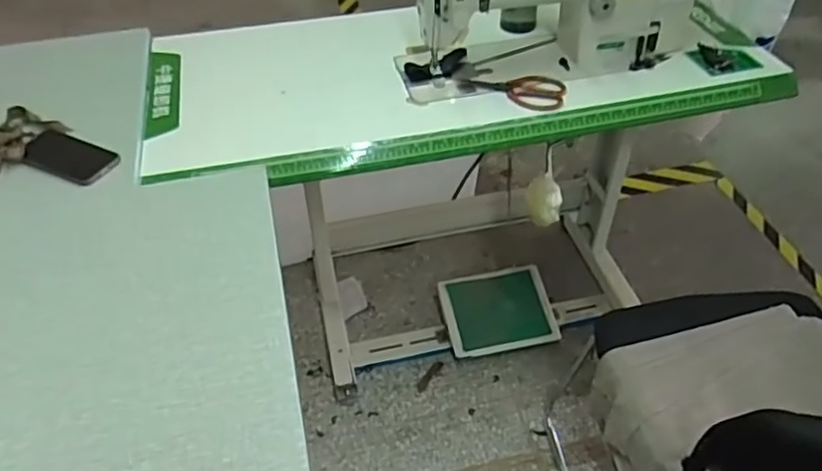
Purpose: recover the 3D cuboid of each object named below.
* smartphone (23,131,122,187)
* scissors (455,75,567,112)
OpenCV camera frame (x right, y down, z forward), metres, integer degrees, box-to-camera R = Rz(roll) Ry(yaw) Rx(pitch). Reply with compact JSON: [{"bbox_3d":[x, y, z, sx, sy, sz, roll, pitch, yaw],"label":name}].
[{"bbox_3d":[-0.545,-0.126,1.038,0.152,0.012,0.084,18,46,18],"label":"smartphone"},{"bbox_3d":[0.181,-0.269,1.179,0.194,0.024,0.086,17,46,18],"label":"scissors"}]

